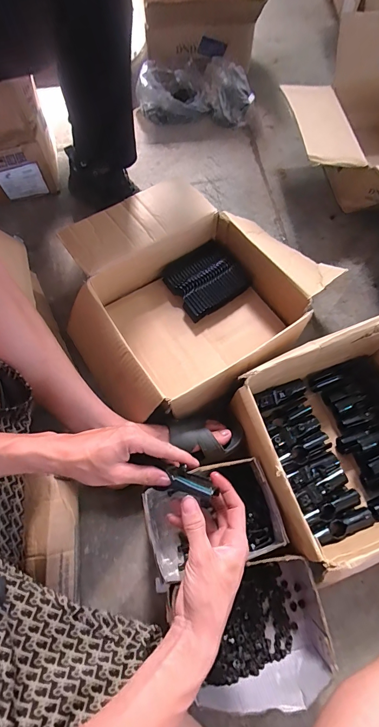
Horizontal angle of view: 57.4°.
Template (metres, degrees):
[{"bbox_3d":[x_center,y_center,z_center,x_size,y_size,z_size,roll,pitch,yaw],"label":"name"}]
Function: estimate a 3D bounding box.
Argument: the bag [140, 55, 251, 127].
[{"bbox_3d":[0.018,-0.813,1.037,0.334,0.097,0.188,2,68,1],"label":"bag"}]

